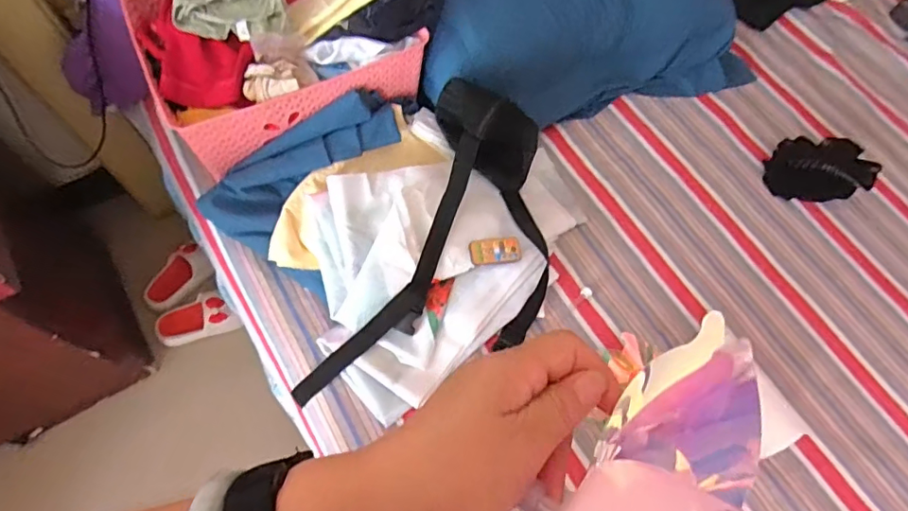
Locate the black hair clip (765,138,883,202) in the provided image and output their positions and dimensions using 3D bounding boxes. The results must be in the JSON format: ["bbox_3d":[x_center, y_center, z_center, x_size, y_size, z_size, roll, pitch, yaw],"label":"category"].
[{"bbox_3d":[0.682,-0.166,0.994,0.165,0.088,0.105,4,65,-2],"label":"black hair clip"}]

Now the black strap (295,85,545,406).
[{"bbox_3d":[0.018,-0.022,0.798,0.280,0.190,0.534,23,66,7],"label":"black strap"}]

